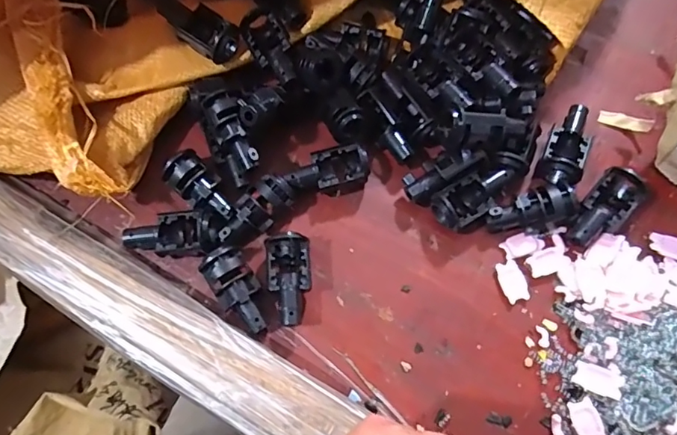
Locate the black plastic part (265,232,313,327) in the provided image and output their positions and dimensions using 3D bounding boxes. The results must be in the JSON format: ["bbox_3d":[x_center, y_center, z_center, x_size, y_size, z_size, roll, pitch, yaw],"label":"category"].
[{"bbox_3d":[-0.028,0.038,0.299,0.024,0.021,0.053,-6,72,0],"label":"black plastic part"}]

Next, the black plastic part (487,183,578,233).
[{"bbox_3d":[0.115,-0.004,0.303,0.047,0.019,0.024,-12,72,-2],"label":"black plastic part"}]

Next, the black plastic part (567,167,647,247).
[{"bbox_3d":[0.161,-0.005,0.303,0.025,0.018,0.056,39,78,13],"label":"black plastic part"}]

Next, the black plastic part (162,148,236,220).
[{"bbox_3d":[-0.085,-0.018,0.317,0.051,0.019,0.026,44,78,0],"label":"black plastic part"}]

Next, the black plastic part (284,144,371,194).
[{"bbox_3d":[-0.007,-0.030,0.319,0.051,0.022,0.024,-16,72,-3],"label":"black plastic part"}]

